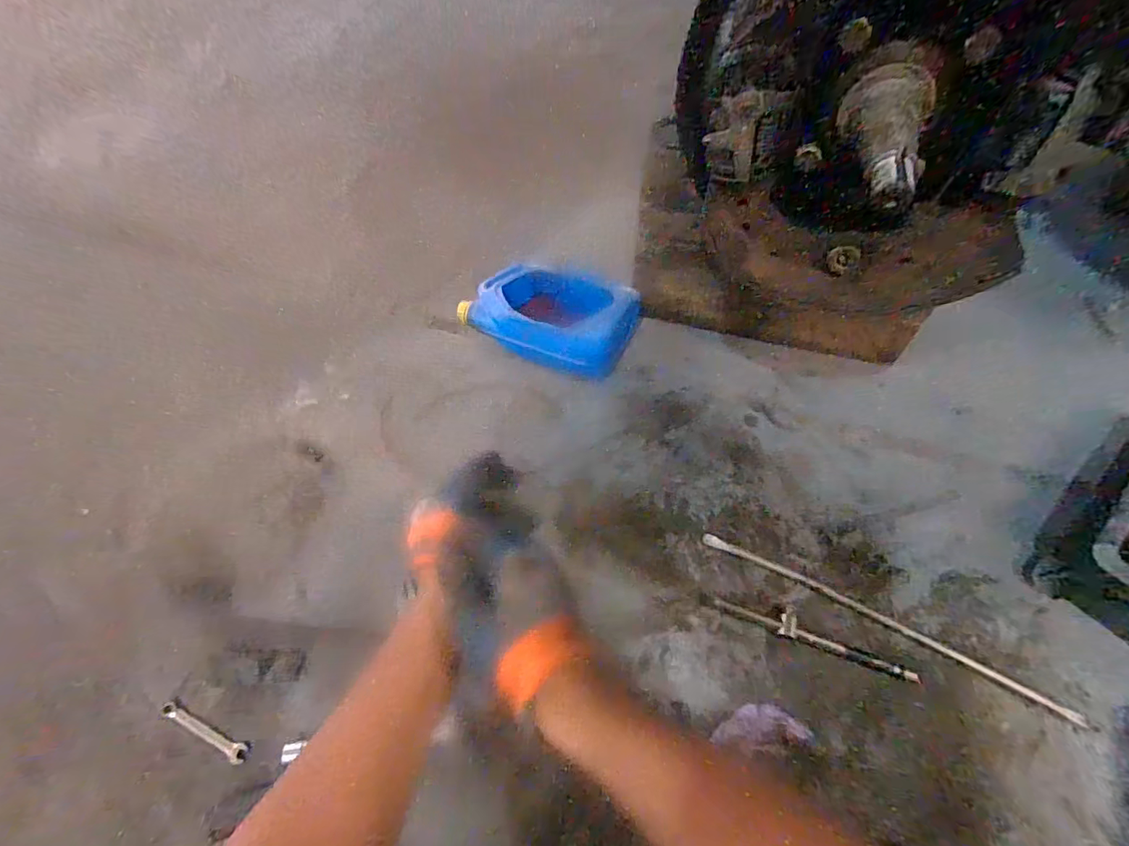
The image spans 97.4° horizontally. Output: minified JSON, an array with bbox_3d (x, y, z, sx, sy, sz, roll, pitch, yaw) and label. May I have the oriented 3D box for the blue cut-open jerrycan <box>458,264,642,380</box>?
[{"bbox_3d":[-0.038,-0.191,0.882,0.327,0.106,0.139,19,59,17],"label":"blue cut-open jerrycan"}]

